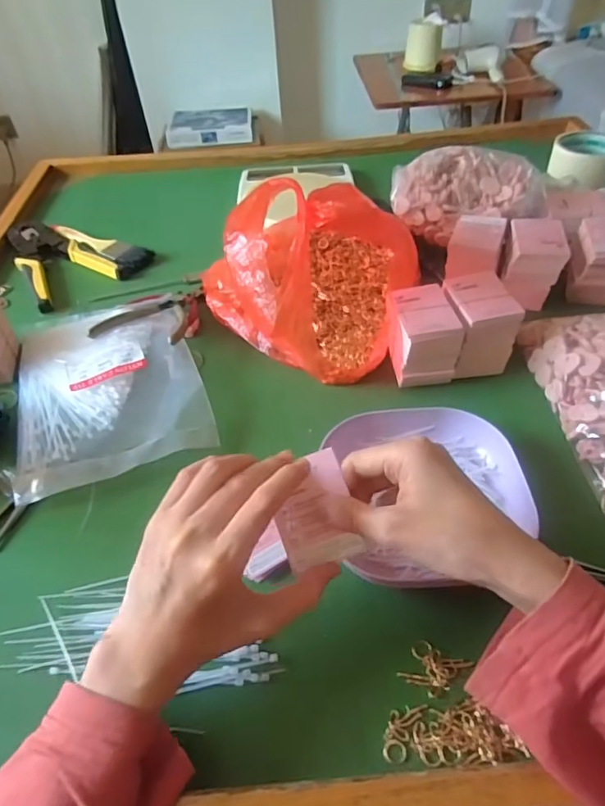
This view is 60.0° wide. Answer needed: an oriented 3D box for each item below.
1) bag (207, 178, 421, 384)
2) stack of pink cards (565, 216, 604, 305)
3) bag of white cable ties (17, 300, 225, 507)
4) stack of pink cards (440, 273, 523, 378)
[{"bbox_3d":[0.007,-0.154,0.510,0.211,0.162,0.176,35,58,31],"label":"bag"},{"bbox_3d":[0.307,-0.146,0.537,0.056,0.070,0.066,11,49,14],"label":"stack of pink cards"},{"bbox_3d":[-0.183,-0.025,0.493,0.162,0.025,0.229,-17,48,-11],"label":"bag of white cable ties"},{"bbox_3d":[0.161,-0.073,0.486,0.054,0.064,0.070,-9,47,-4],"label":"stack of pink cards"}]

